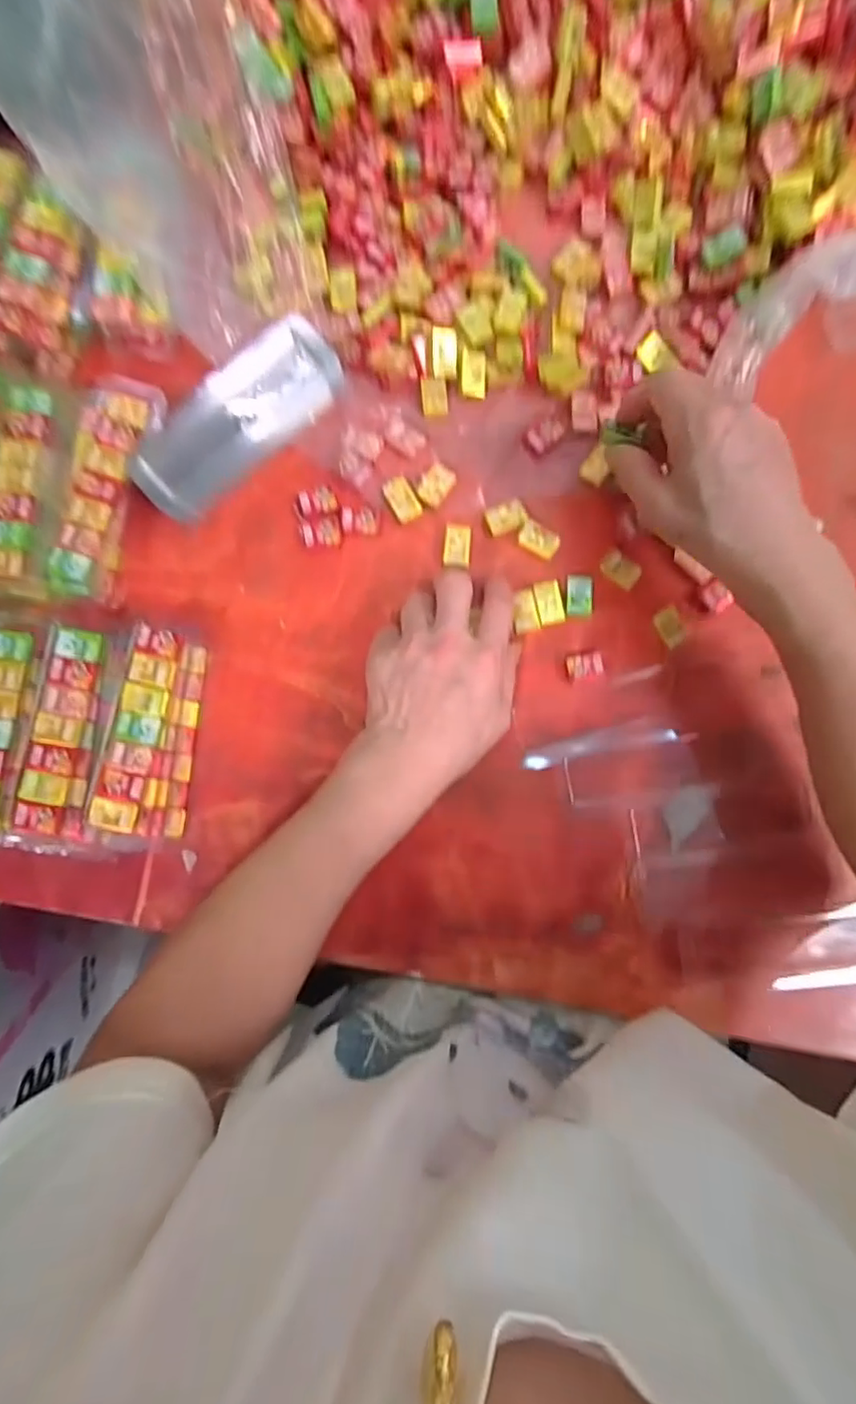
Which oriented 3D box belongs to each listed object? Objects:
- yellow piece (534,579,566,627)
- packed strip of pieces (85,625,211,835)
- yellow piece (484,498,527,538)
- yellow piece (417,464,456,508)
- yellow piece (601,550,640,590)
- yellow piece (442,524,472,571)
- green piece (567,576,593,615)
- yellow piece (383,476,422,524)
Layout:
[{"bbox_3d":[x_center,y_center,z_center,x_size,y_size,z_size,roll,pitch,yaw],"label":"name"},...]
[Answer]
[{"bbox_3d":[0.078,-0.064,0.384,0.017,0.004,0.028,-13,87,-1],"label":"yellow piece"},{"bbox_3d":[-0.165,0.019,0.363,0.041,0.036,0.121,10,87,1],"label":"packed strip of pieces"},{"bbox_3d":[0.050,-0.121,0.390,0.027,0.005,0.019,-26,87,-1],"label":"yellow piece"},{"bbox_3d":[0.006,-0.142,0.390,0.017,0.005,0.026,33,87,2],"label":"yellow piece"},{"bbox_3d":[0.126,-0.086,0.387,0.025,0.004,0.018,38,87,2],"label":"yellow piece"},{"bbox_3d":[0.019,-0.101,0.388,0.017,0.004,0.029,4,87,0],"label":"yellow piece"},{"bbox_3d":[0.099,-0.070,0.385,0.017,0.004,0.026,1,87,0],"label":"green piece"},{"bbox_3d":[-0.017,-0.132,0.390,0.017,0.004,0.029,-29,87,-2],"label":"yellow piece"}]

